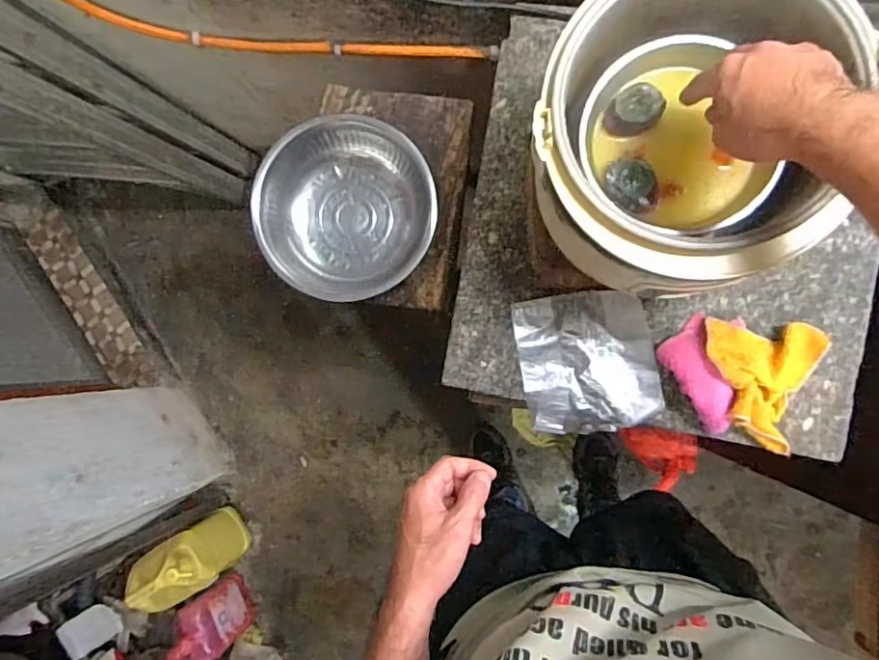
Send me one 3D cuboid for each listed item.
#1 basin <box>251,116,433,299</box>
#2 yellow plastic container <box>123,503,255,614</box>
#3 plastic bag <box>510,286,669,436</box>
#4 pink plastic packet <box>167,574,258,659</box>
[{"bbox_3d":[-0.120,-0.156,0.750,0.231,0.095,0.225,4,89,7],"label":"basin"},{"bbox_3d":[-0.599,0.558,1.353,0.209,0.295,0.145,-35,85,5],"label":"yellow plastic container"},{"bbox_3d":[0.169,0.037,0.635,0.147,0.011,0.159,-10,89,10],"label":"plastic bag"},{"bbox_3d":[-0.556,0.723,1.378,0.117,0.237,0.145,-41,84,4],"label":"pink plastic packet"}]

